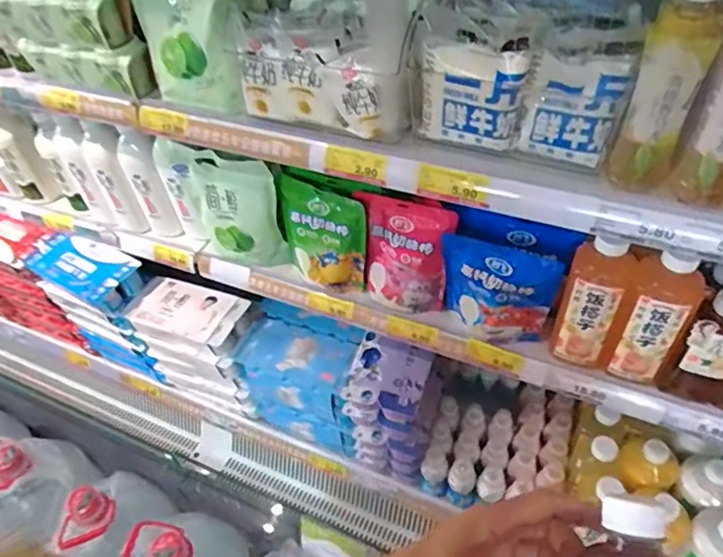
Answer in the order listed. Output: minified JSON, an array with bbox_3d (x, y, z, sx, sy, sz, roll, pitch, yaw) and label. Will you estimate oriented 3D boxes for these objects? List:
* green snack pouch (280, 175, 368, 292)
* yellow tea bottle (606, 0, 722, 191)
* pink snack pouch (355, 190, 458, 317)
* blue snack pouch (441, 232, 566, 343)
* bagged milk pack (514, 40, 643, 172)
[{"bbox_3d":[-0.067,-0.063,0.884,0.145,0.176,0.046,20,52,23],"label":"green snack pouch"},{"bbox_3d":[0.296,-0.183,0.533,0.056,0.200,0.052,17,51,21],"label":"yellow tea bottle"},{"bbox_3d":[0.065,-0.033,0.848,0.143,0.182,0.058,17,50,21],"label":"pink snack pouch"},{"bbox_3d":[0.198,0.020,0.794,0.159,0.169,0.038,11,49,16],"label":"blue snack pouch"},{"bbox_3d":[0.232,-0.189,0.590,0.098,0.108,0.066,21,52,24],"label":"bagged milk pack"}]

